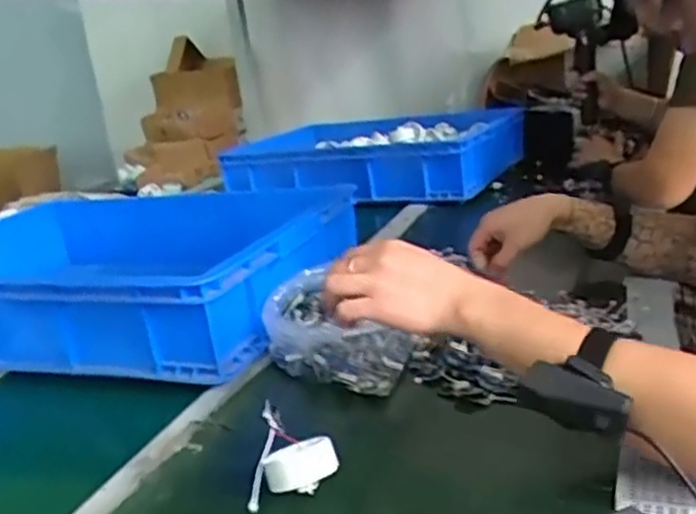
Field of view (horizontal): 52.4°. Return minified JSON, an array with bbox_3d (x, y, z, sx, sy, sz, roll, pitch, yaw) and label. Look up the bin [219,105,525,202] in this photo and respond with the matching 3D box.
[{"bbox_3d":[0.082,-0.245,1.690,0.592,0.120,0.500,6,21,35],"label":"bin"}]

